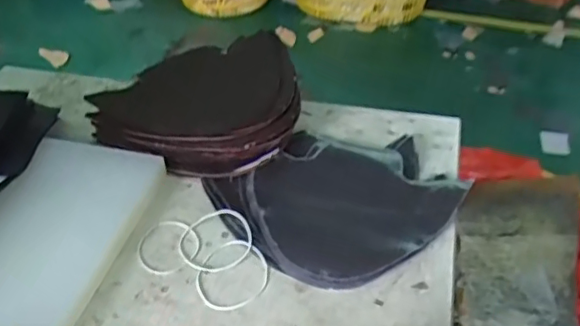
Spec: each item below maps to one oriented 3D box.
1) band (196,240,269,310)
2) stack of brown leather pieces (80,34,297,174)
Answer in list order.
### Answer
[{"bbox_3d":[-0.045,0.088,0.474,0.056,0.008,0.066,8,42,8],"label":"band"},{"bbox_3d":[-0.091,-0.056,0.603,0.201,0.062,0.170,-8,39,-1],"label":"stack of brown leather pieces"}]

